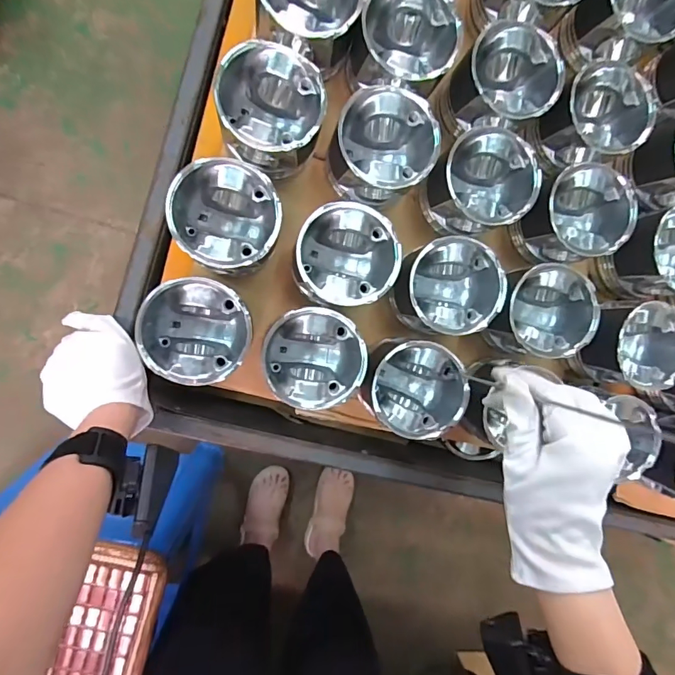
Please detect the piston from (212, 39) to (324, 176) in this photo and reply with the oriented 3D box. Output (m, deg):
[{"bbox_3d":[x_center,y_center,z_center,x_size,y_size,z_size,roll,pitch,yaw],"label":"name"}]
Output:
[{"bbox_3d":[-0.061,-0.209,0.414,0.097,0.080,0.101,-8,92,-10],"label":"piston"}]

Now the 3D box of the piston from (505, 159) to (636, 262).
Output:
[{"bbox_3d":[0.241,-0.127,0.467,0.101,0.071,0.090,-11,92,-9],"label":"piston"}]

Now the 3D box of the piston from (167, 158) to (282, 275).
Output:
[{"bbox_3d":[-0.101,-0.107,0.415,0.090,0.093,0.090,0,91,-10],"label":"piston"}]

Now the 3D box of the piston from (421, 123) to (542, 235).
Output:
[{"bbox_3d":[0.141,-0.152,0.447,0.095,0.075,0.087,0,91,-10],"label":"piston"}]

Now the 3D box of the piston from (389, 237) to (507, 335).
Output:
[{"bbox_3d":[0.104,-0.049,0.450,0.098,0.081,0.090,0,91,-10],"label":"piston"}]

